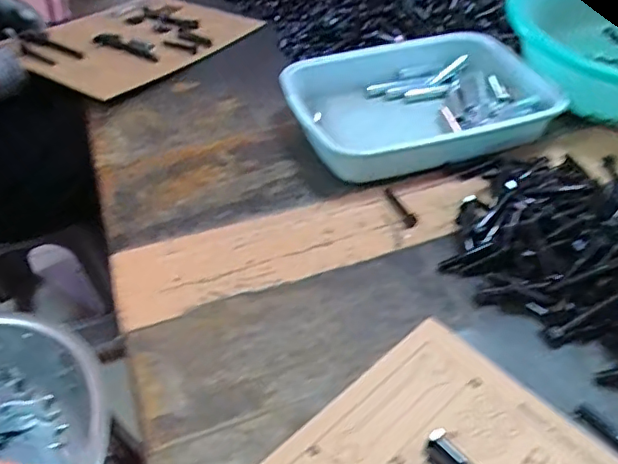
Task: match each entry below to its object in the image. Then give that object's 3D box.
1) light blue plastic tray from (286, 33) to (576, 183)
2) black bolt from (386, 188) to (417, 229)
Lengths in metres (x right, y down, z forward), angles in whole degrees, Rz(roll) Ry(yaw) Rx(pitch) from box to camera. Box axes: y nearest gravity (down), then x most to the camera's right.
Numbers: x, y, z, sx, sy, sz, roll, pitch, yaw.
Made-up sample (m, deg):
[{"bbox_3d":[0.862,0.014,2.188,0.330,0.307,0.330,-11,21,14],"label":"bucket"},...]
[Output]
[{"bbox_3d":[0.137,-0.164,0.704,0.308,0.066,0.216,-16,44,-11],"label":"light blue plastic tray"},{"bbox_3d":[0.101,-0.029,0.612,0.013,0.008,0.064,-13,44,-9],"label":"black bolt"}]

